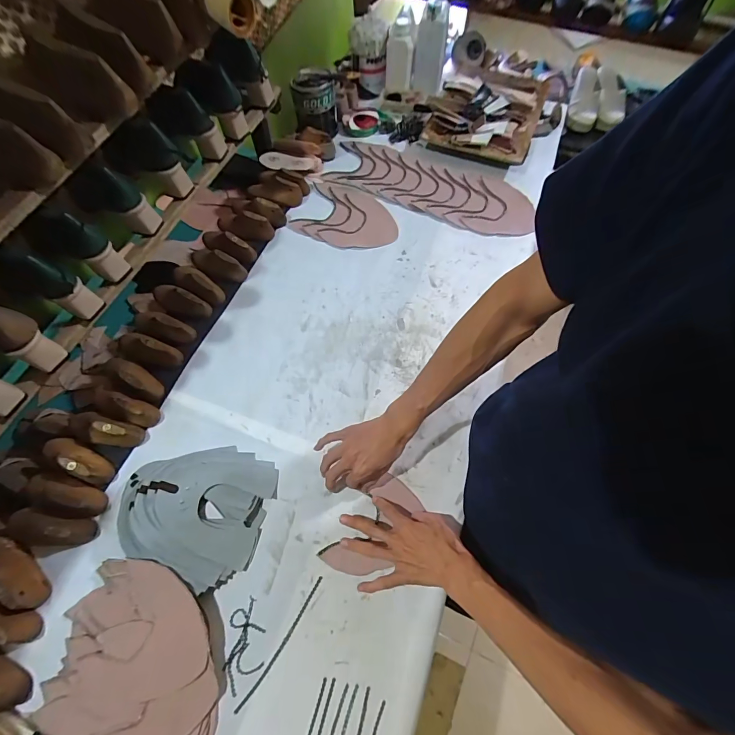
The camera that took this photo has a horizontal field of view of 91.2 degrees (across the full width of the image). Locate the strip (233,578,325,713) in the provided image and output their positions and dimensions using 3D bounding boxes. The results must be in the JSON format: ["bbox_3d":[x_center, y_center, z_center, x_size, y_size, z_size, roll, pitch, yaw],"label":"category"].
[{"bbox_3d":[-0.123,0.399,0.521,0.011,0.004,0.192,32,70,13],"label":"strip"}]

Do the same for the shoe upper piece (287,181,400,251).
[{"bbox_3d":[-0.042,-0.360,0.860,0.236,0.012,0.182,22,69,9],"label":"shoe upper piece"}]

